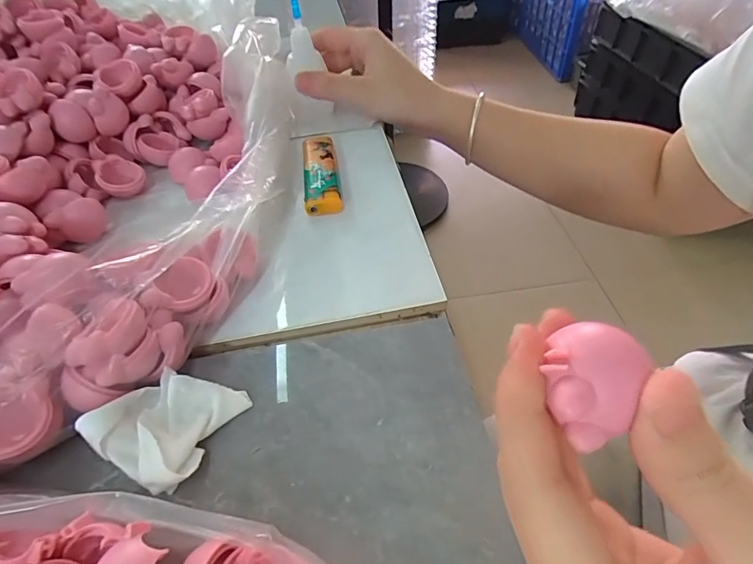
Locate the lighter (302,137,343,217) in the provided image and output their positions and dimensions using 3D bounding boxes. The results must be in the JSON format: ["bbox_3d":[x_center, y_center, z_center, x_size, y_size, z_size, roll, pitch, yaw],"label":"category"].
[{"bbox_3d":[-0.038,-0.075,0.311,0.023,0.013,0.075,-7,47,-2],"label":"lighter"}]

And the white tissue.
[{"bbox_3d":[-0.087,0.057,0.190,0.043,0.023,0.050,21,52,22],"label":"white tissue"}]

